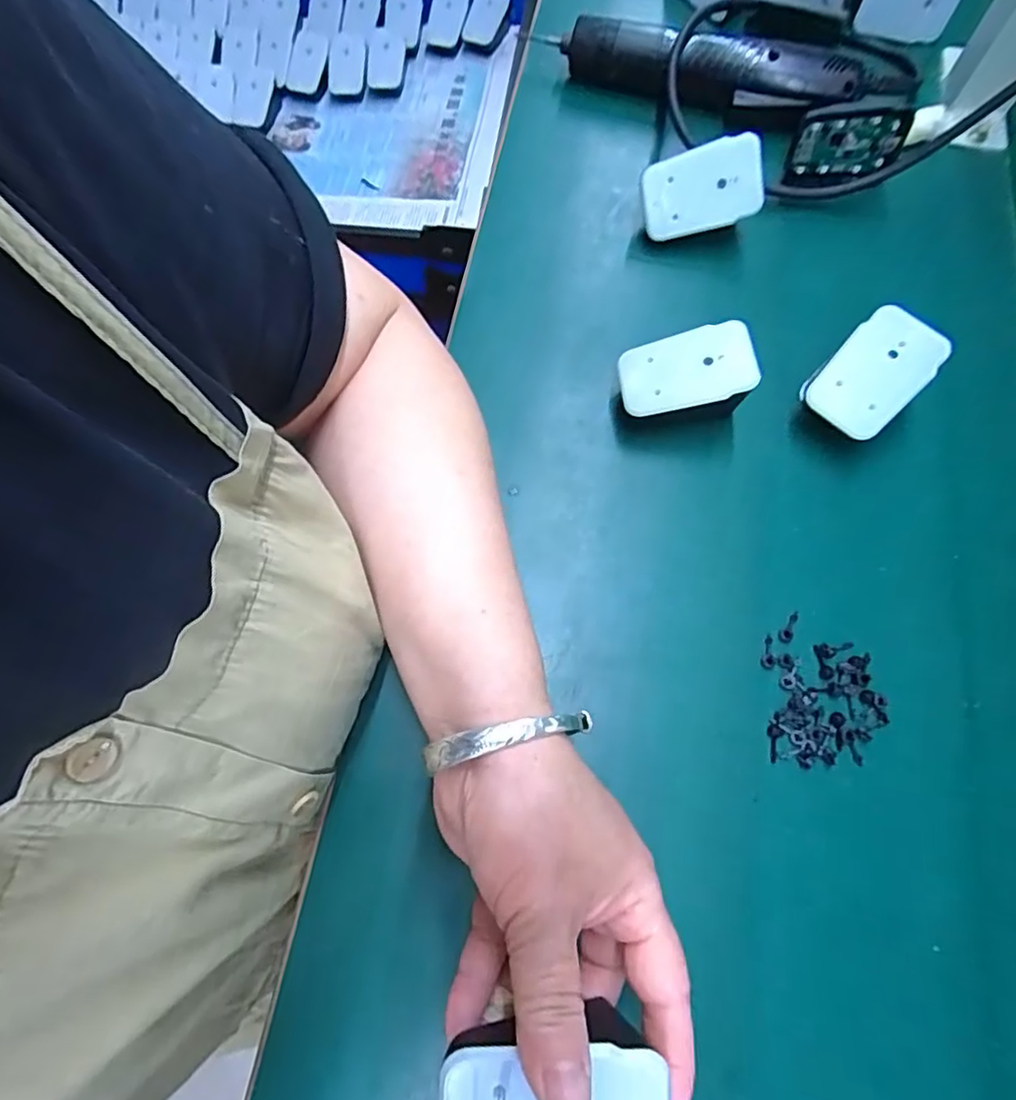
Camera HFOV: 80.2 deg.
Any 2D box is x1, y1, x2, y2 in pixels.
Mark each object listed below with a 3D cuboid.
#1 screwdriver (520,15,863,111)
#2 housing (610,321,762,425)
[{"bbox_3d":[0.125,-0.330,0.420,0.212,0.050,0.036,14,72,7],"label":"screwdriver"},{"bbox_3d":[0.098,-0.094,0.332,0.069,0.027,0.046,-17,75,15],"label":"housing"}]

